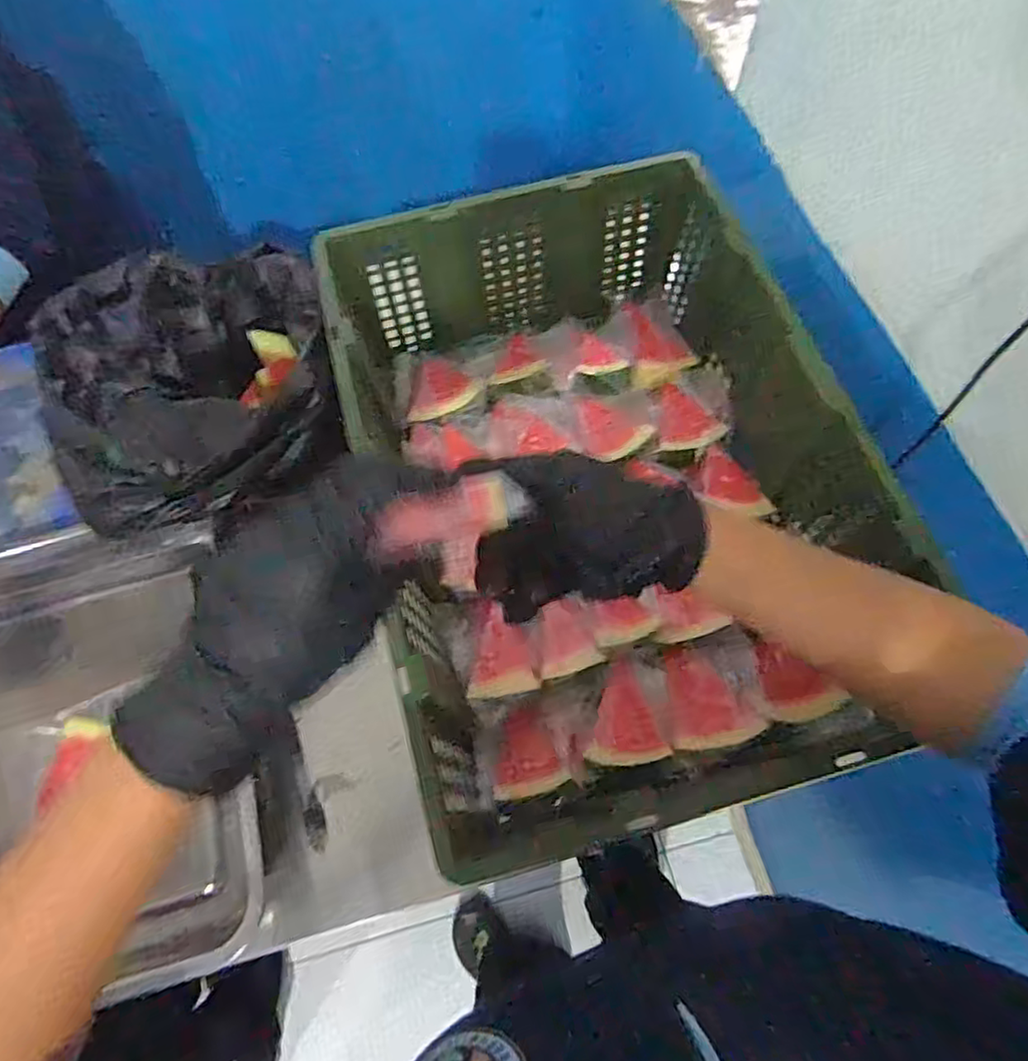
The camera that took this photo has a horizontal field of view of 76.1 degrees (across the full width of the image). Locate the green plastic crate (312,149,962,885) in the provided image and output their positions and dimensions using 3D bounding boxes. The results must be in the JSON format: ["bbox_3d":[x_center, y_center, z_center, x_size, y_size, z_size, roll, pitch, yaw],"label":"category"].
[{"bbox_3d":[0.064,-0.068,0.577,0.358,0.156,0.528,-16,66,-5],"label":"green plastic crate"}]

